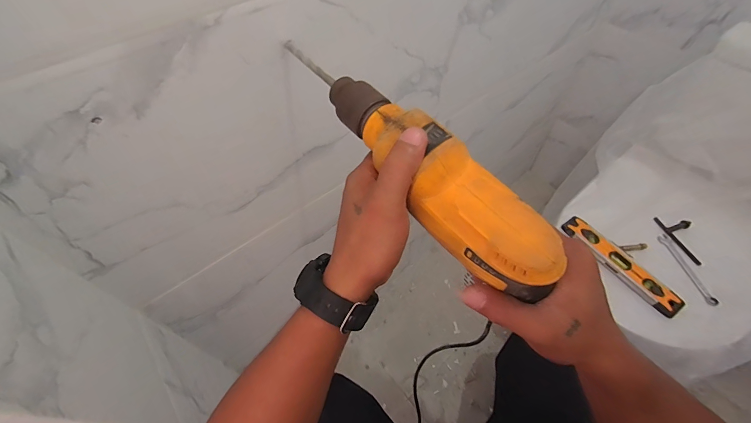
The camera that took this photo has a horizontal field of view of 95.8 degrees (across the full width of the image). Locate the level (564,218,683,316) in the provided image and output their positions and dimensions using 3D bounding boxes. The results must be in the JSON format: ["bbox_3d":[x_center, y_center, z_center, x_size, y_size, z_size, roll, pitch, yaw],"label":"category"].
[{"bbox_3d":[0.449,0.095,0.627,0.048,0.019,0.220,-29,58,-19],"label":"level"}]

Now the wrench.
[{"bbox_3d":[0.573,0.105,0.624,0.017,0.007,0.145,-6,54,-4],"label":"wrench"}]

